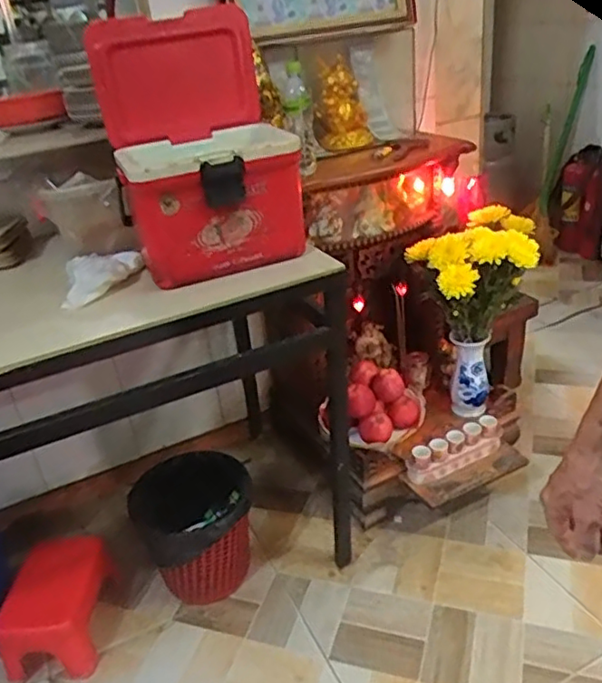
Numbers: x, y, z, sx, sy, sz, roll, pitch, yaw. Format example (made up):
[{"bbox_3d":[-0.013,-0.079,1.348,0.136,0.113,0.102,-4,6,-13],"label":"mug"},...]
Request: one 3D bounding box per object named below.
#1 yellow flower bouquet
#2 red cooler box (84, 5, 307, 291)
[{"bbox_3d":[0.371,-0.131,1.378,0.265,0.235,0.260,2,29,15],"label":"yellow flower bouquet"},{"bbox_3d":[-0.172,-0.324,1.045,0.273,0.379,0.246,-15,29,-16],"label":"red cooler box"}]

